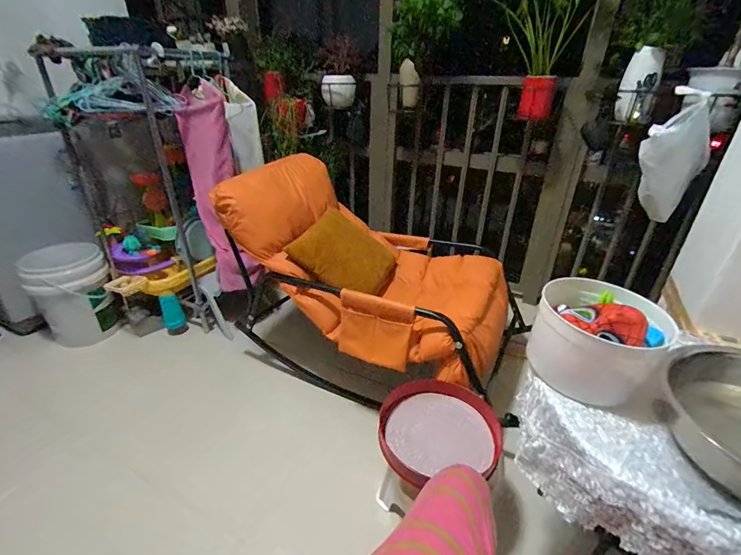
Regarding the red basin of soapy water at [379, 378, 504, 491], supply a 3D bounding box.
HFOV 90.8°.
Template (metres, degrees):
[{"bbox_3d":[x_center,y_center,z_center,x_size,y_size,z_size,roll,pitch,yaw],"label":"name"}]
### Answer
[{"bbox_3d":[0.201,0.440,1.070,0.338,0.090,0.340,1,28,-1],"label":"red basin of soapy water"}]

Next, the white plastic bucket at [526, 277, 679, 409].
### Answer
[{"bbox_3d":[0.475,0.132,0.781,0.212,0.160,0.211,19,33,30],"label":"white plastic bucket"}]

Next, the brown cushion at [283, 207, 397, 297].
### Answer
[{"bbox_3d":[-0.085,-0.095,1.527,0.407,0.080,0.439,37,32,1],"label":"brown cushion"}]

